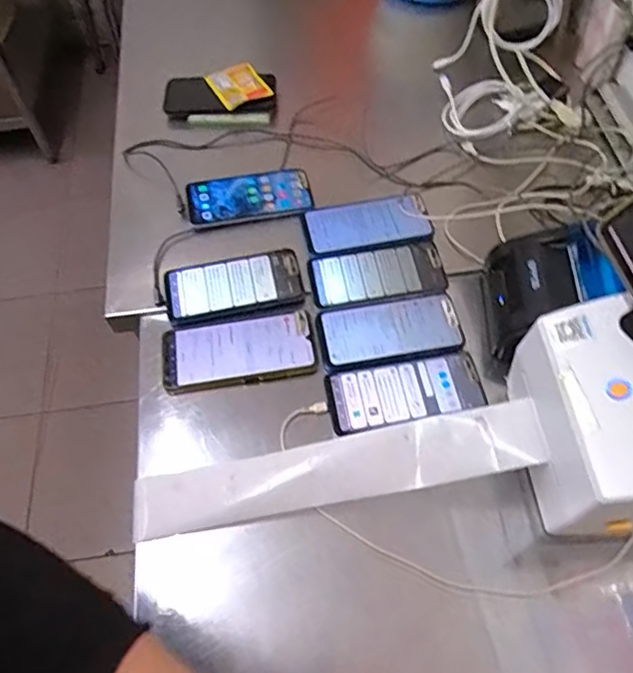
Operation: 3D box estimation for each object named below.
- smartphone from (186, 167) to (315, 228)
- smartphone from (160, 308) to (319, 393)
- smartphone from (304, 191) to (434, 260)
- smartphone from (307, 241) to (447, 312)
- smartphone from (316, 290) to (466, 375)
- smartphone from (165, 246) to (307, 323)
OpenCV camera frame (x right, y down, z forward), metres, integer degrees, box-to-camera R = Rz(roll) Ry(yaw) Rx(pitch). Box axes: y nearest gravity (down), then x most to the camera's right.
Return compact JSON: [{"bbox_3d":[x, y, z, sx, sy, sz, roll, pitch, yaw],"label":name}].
[{"bbox_3d":[-0.088,-0.186,0.775,0.159,0.014,0.089,-13,62,-9],"label":"smartphone"},{"bbox_3d":[-0.089,0.013,0.656,0.170,0.011,0.087,-10,58,-4],"label":"smartphone"},{"bbox_3d":[0.064,-0.145,0.748,0.158,0.012,0.081,-10,58,-4],"label":"smartphone"},{"bbox_3d":[0.074,-0.077,0.708,0.160,0.009,0.079,-9,58,-3],"label":"smartphone"},{"bbox_3d":[0.084,-0.007,0.670,0.162,0.009,0.087,-11,58,-4],"label":"smartphone"},{"bbox_3d":[-0.099,-0.061,0.703,0.161,0.012,0.081,-13,59,-5],"label":"smartphone"}]

